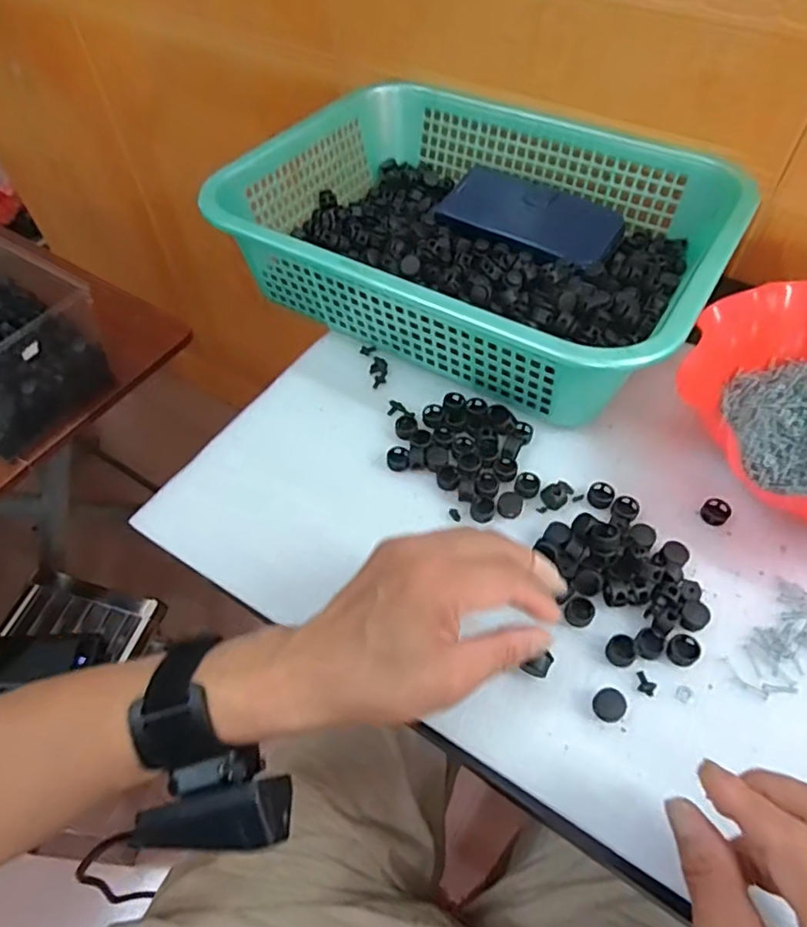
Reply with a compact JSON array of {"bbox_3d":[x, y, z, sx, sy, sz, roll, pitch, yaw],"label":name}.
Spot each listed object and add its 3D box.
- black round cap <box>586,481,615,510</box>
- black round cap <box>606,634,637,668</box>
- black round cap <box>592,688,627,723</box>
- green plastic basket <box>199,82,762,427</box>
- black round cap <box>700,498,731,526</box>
[{"bbox_3d":[0.137,0.022,0.424,0.017,0.010,0.015,19,58,14],"label":"black round cap"},{"bbox_3d":[0.128,0.110,0.361,0.016,0.005,0.018,23,59,17],"label":"black round cap"},{"bbox_3d":[0.115,0.135,0.343,0.016,0.008,0.016,-1,55,1],"label":"black round cap"},{"bbox_3d":[0.065,-0.202,0.522,0.383,0.091,0.291,25,59,18],"label":"green plastic basket"},{"bbox_3d":[0.212,0.033,0.414,0.017,0.007,0.018,-1,55,1],"label":"black round cap"}]

